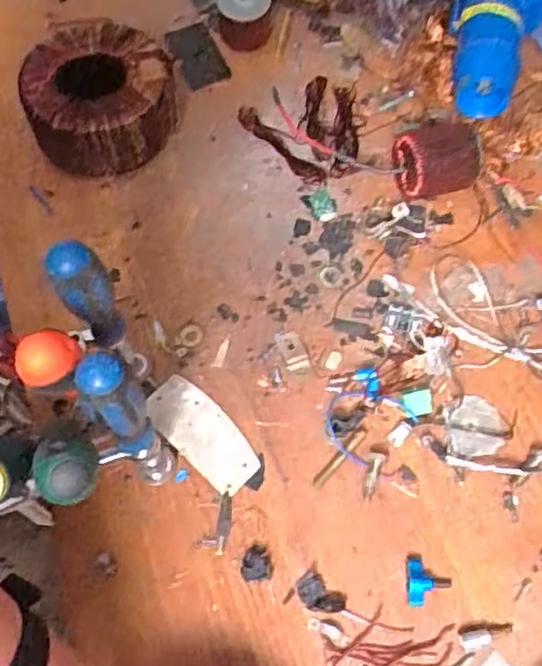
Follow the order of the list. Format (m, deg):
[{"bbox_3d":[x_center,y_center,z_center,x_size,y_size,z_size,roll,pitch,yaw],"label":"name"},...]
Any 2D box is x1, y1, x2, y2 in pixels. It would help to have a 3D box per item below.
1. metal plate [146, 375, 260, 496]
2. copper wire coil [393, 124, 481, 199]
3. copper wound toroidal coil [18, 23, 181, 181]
[{"bbox_3d":[-0.052,0.076,0.535,0.099,0.006,0.046,40,69,16],"label":"metal plate"},{"bbox_3d":[0.144,-0.154,0.620,0.067,0.056,0.051,-14,64,-7],"label":"copper wire coil"},{"bbox_3d":[-0.151,-0.205,0.636,0.132,0.067,0.107,-10,63,-6],"label":"copper wound toroidal coil"}]

